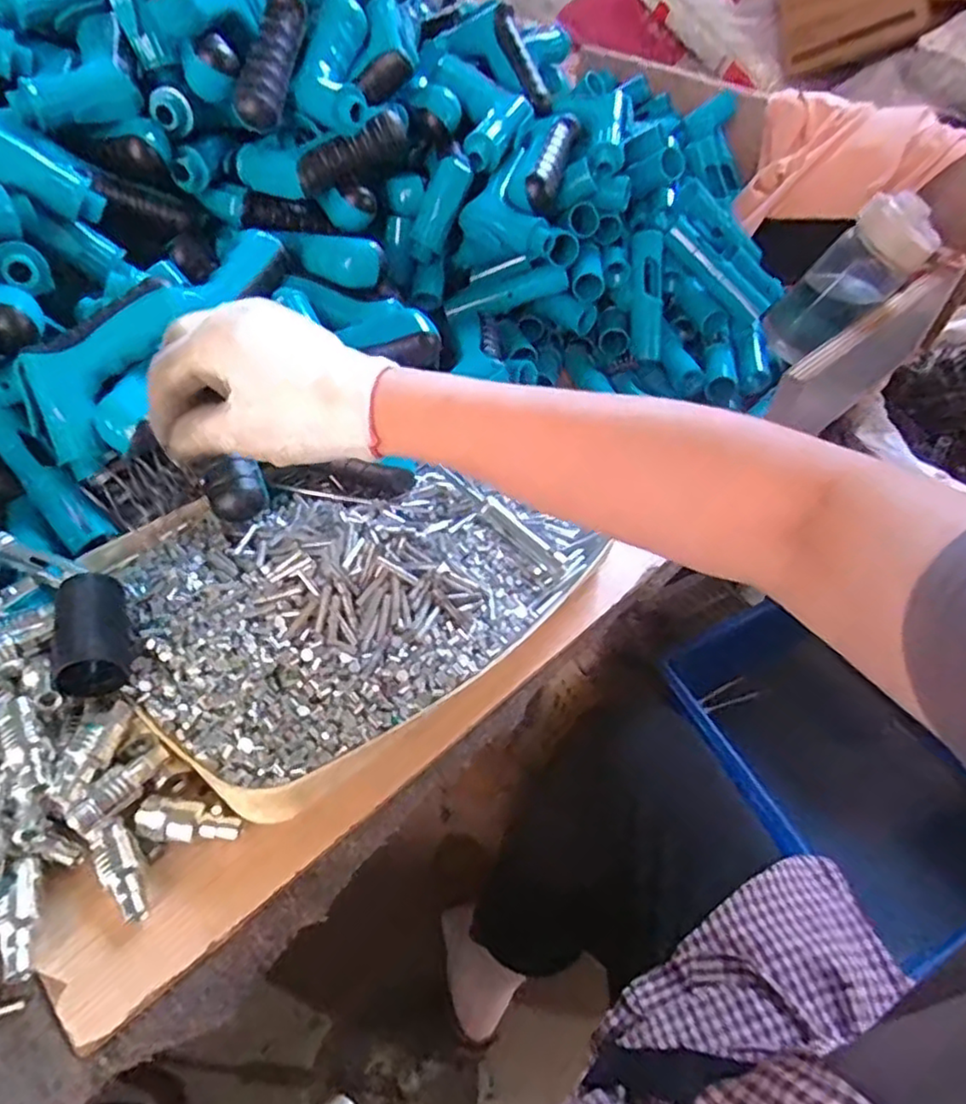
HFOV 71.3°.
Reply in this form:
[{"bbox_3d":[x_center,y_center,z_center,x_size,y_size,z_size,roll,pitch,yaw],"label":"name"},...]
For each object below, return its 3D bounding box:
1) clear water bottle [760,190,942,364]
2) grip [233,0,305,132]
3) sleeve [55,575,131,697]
[{"bbox_3d":[0.348,-0.257,0.646,0.072,0.162,0.064,45,53,4],"label":"clear water bottle"},{"bbox_3d":[-0.166,-0.392,0.533,0.031,0.033,0.105,15,86,8],"label":"grip"},{"bbox_3d":[-0.211,0.043,0.361,0.032,0.034,0.059,-14,49,-19],"label":"sleeve"}]

